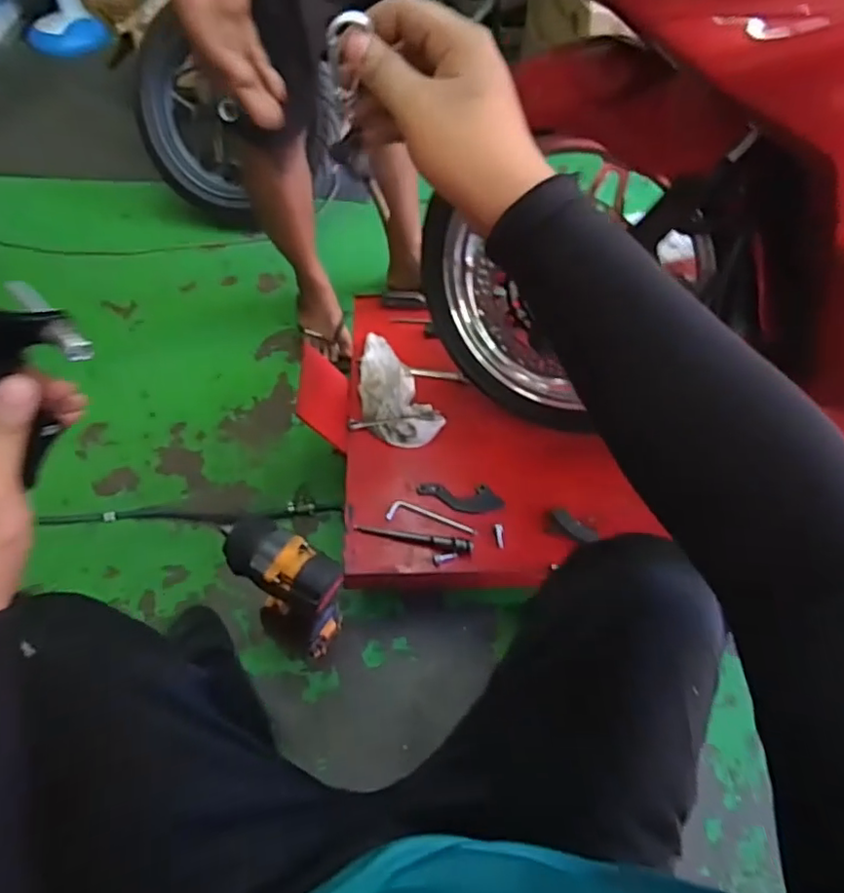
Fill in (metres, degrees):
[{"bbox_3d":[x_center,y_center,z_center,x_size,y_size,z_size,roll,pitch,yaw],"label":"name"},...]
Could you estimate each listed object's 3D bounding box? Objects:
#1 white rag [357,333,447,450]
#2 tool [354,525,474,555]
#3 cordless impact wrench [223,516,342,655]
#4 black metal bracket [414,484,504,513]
[{"bbox_3d":[-0.063,-0.107,1.040,0.113,0.021,0.259,-22,59,-17],"label":"white rag"},{"bbox_3d":[-0.011,0.133,0.885,0.176,0.011,0.020,11,56,5],"label":"tool"},{"bbox_3d":[-0.181,0.211,0.844,0.157,0.265,0.076,28,59,16],"label":"cordless impact wrench"},{"bbox_3d":[0.060,0.081,0.935,0.130,0.010,0.047,3,55,-1],"label":"black metal bracket"}]

